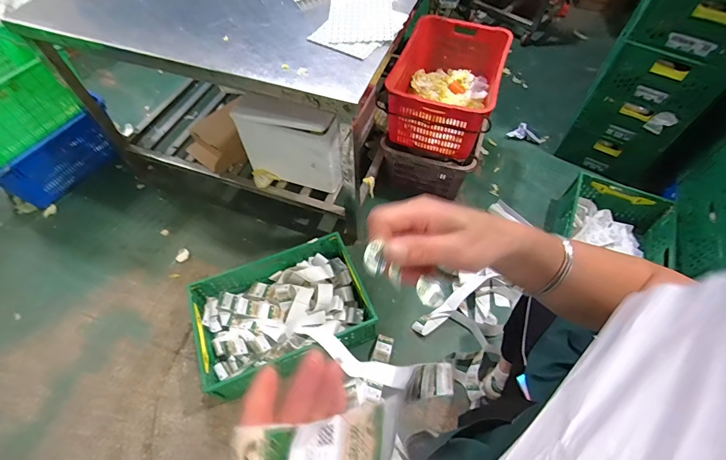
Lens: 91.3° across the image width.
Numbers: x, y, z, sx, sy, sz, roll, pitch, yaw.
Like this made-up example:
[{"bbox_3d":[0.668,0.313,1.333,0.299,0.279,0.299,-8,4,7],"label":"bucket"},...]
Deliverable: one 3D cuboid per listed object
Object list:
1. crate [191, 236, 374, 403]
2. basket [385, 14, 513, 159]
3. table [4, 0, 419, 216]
[{"bbox_3d":[-0.296,0.311,1.329,0.598,0.162,0.421,-18,59,-11],"label":"crate"},{"bbox_3d":[0.348,-0.636,1.536,0.435,0.257,0.599,17,59,11],"label":"basket"},{"bbox_3d":[-0.431,-0.841,1.628,1.316,0.710,1.192,17,59,11],"label":"table"}]

